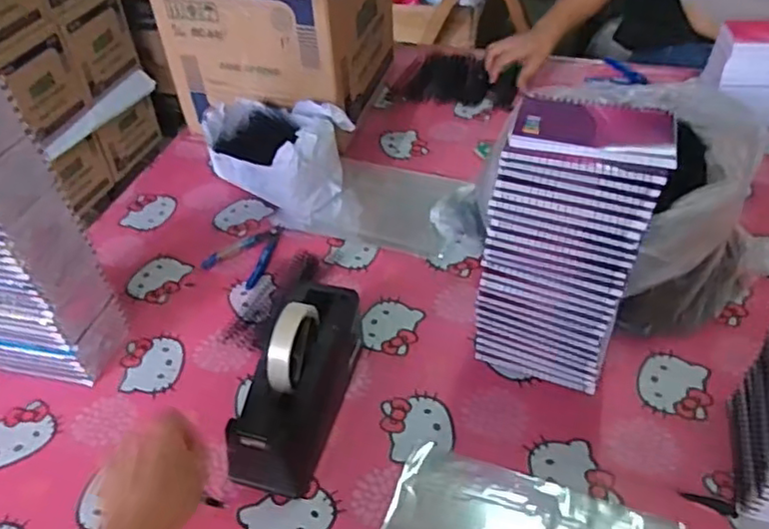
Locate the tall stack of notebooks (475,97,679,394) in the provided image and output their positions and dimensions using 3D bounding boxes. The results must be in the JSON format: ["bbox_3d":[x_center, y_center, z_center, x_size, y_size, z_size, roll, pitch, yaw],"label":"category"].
[{"bbox_3d":[0.178,-0.012,0.637,0.137,0.291,0.104,17,47,20],"label":"tall stack of notebooks"}]

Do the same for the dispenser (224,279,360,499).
[{"bbox_3d":[-0.083,0.116,0.641,0.067,0.120,0.212,11,45,14],"label":"dispenser"}]

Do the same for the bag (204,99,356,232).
[{"bbox_3d":[-0.156,-0.170,0.936,0.202,0.116,0.151,23,49,25],"label":"bag"}]

